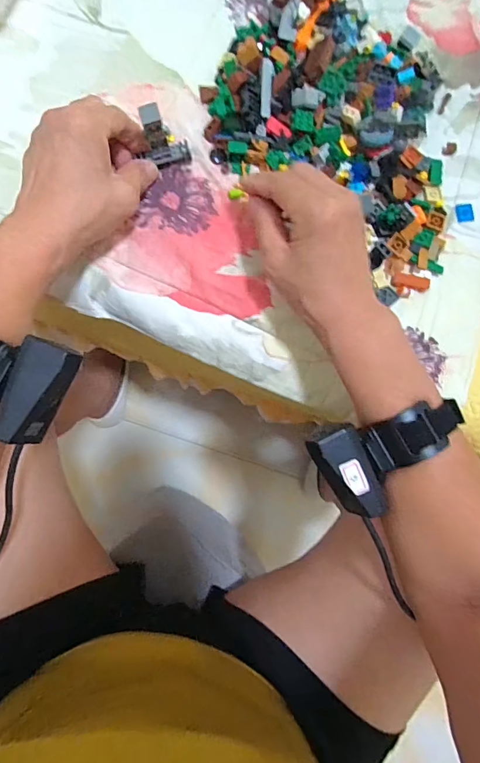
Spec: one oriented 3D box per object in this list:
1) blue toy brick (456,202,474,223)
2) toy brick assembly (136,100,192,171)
[{"bbox_3d":[0.208,-0.156,0.388,0.015,0.004,0.018,-6,86,-8],"label":"blue toy brick"},{"bbox_3d":[-0.060,-0.193,0.332,0.041,0.048,0.021,-16,88,-9],"label":"toy brick assembly"}]

